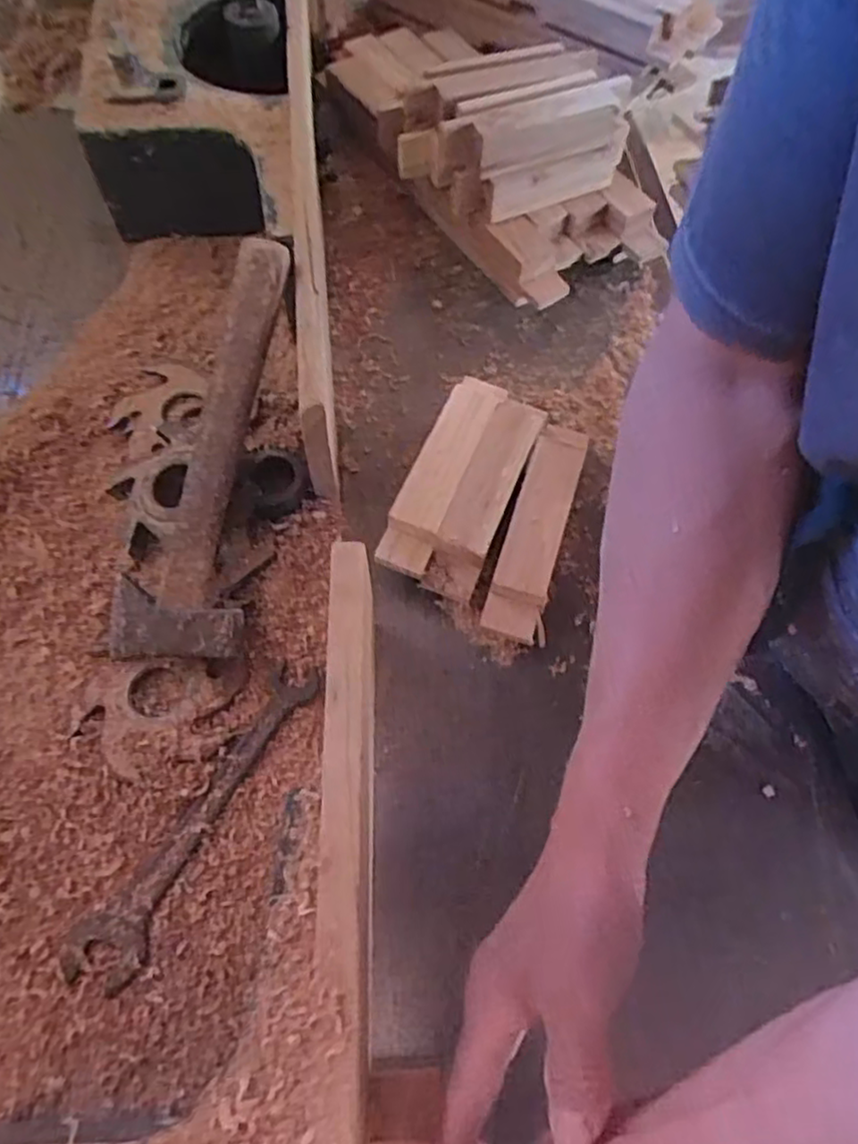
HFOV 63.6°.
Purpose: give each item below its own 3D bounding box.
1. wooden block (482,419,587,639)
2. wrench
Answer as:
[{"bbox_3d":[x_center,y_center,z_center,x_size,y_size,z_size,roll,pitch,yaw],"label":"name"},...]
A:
[{"bbox_3d":[0.080,-0.033,0.515,0.040,0.051,0.180,17,65,5],"label":"wooden block"},{"bbox_3d":[-0.140,0.153,0.435,0.043,0.004,0.213,32,67,11],"label":"wrench"}]

